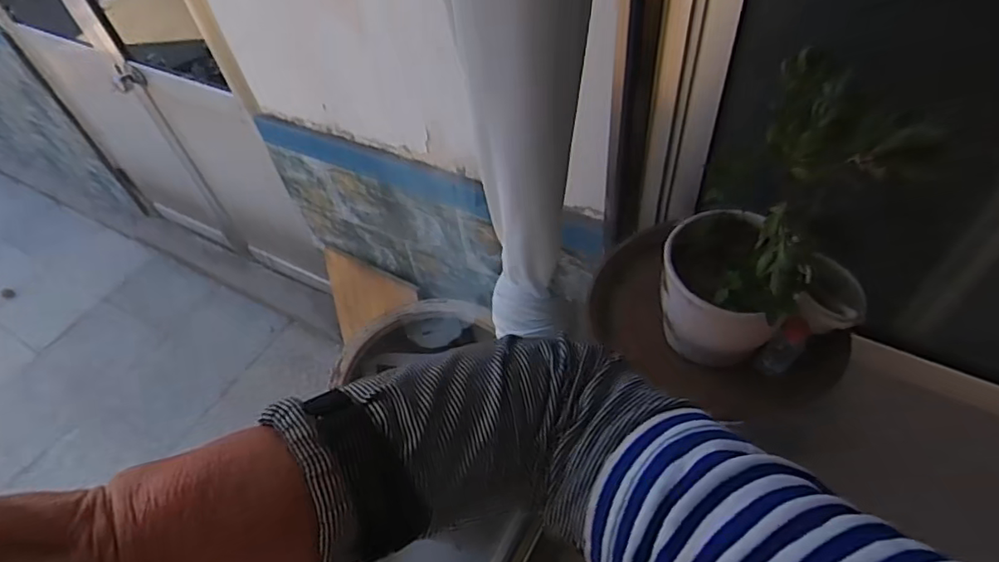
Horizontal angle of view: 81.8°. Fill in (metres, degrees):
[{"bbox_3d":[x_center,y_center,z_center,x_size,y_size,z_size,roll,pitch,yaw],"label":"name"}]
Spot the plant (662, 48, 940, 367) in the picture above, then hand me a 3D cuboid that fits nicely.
[{"bbox_3d":[0.331,-0.058,0.689,0.228,0.383,0.167,-20,53,-9],"label":"plant"}]

